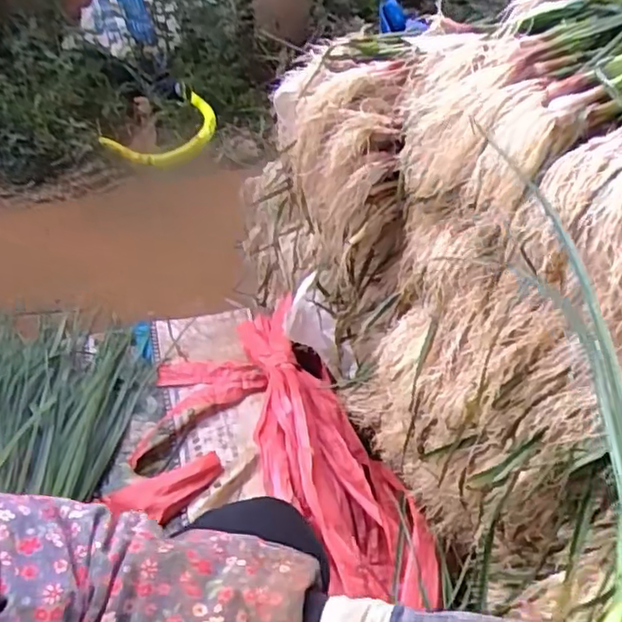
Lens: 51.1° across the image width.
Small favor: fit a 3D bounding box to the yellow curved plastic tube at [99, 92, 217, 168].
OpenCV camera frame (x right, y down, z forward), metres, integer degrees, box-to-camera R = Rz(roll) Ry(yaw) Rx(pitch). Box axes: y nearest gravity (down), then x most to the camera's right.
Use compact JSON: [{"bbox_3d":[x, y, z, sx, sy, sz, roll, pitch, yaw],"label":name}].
[{"bbox_3d":[-0.405,-0.494,1.861,0.348,0.072,0.222,-33,54,-28],"label":"yellow curved plastic tube"}]

